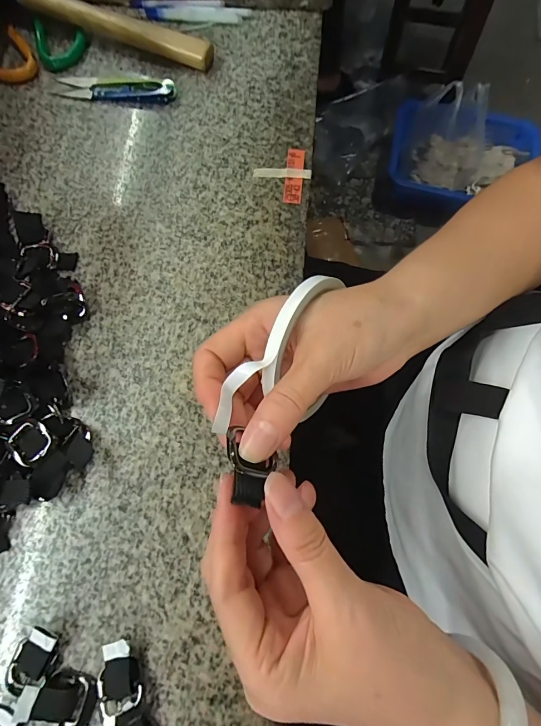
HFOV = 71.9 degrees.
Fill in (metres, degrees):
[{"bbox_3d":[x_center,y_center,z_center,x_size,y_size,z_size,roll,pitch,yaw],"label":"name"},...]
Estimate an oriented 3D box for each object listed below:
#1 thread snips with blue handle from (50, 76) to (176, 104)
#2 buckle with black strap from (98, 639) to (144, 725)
[{"bbox_3d":[-0.150,-0.264,0.357,0.115,0.007,0.028,8,72,3],"label":"thread snips with blue handle"},{"bbox_3d":[-0.088,0.181,0.214,0.023,0.011,0.036,-23,74,-7],"label":"buckle with black strap"}]

